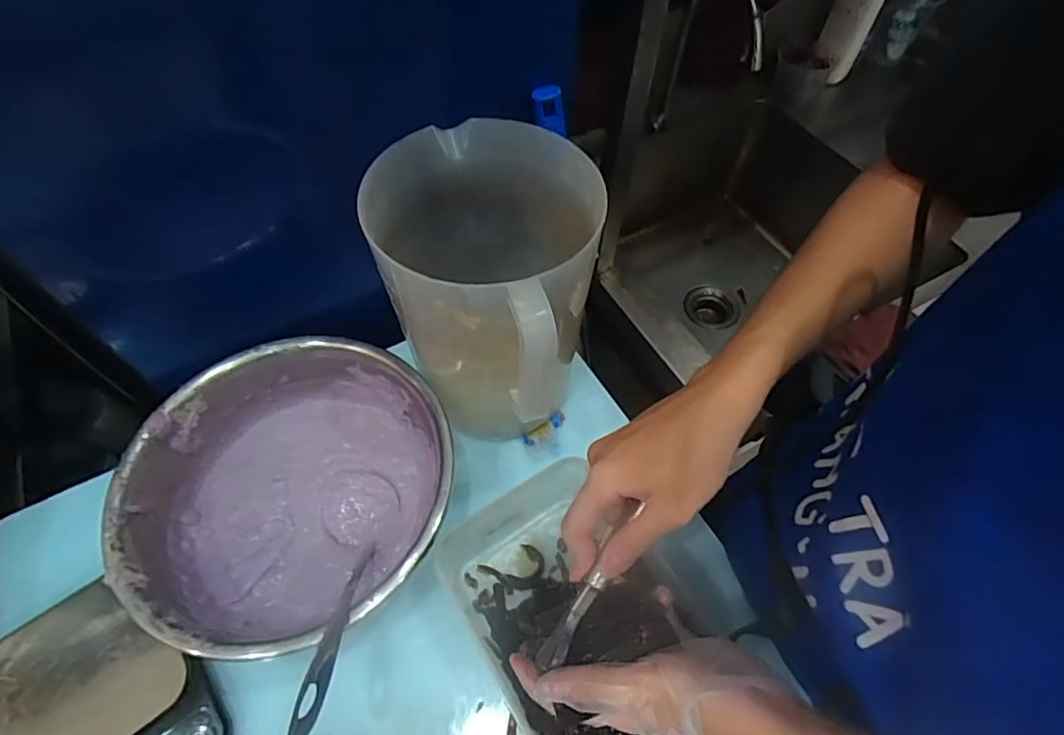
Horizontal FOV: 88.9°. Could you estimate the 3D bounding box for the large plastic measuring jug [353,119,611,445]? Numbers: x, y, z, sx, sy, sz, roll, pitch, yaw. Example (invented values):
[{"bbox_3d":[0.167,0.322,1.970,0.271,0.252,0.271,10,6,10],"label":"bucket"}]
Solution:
[{"bbox_3d":[-0.041,-0.066,0.522,0.177,0.265,0.164,1,57,0],"label":"large plastic measuring jug"}]

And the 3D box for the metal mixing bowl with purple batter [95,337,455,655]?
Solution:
[{"bbox_3d":[-0.204,0.115,0.491,0.260,0.112,0.258,0,57,0],"label":"metal mixing bowl with purple batter"}]

